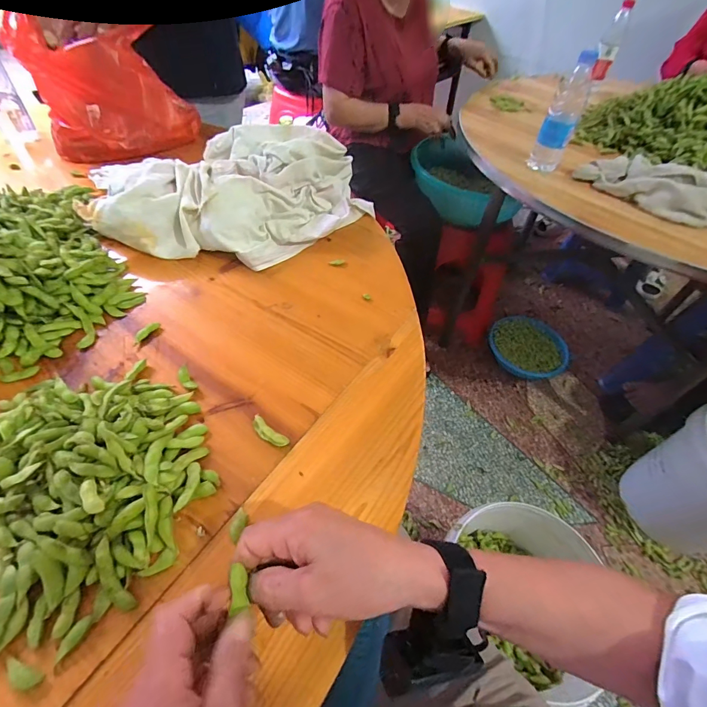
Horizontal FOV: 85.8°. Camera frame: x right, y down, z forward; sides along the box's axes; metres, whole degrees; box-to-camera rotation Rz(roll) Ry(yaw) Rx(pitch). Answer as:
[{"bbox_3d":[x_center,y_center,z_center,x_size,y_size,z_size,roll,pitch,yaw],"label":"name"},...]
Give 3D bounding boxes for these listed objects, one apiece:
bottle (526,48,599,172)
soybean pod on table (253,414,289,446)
[{"bbox_3d":[0.433,-0.489,0.788,0.066,0.200,0.079,27,53,15],"label":"bottle"},{"bbox_3d":[-0.085,0.079,0.382,0.043,0.012,0.016,28,53,17],"label":"soybean pod on table"}]

